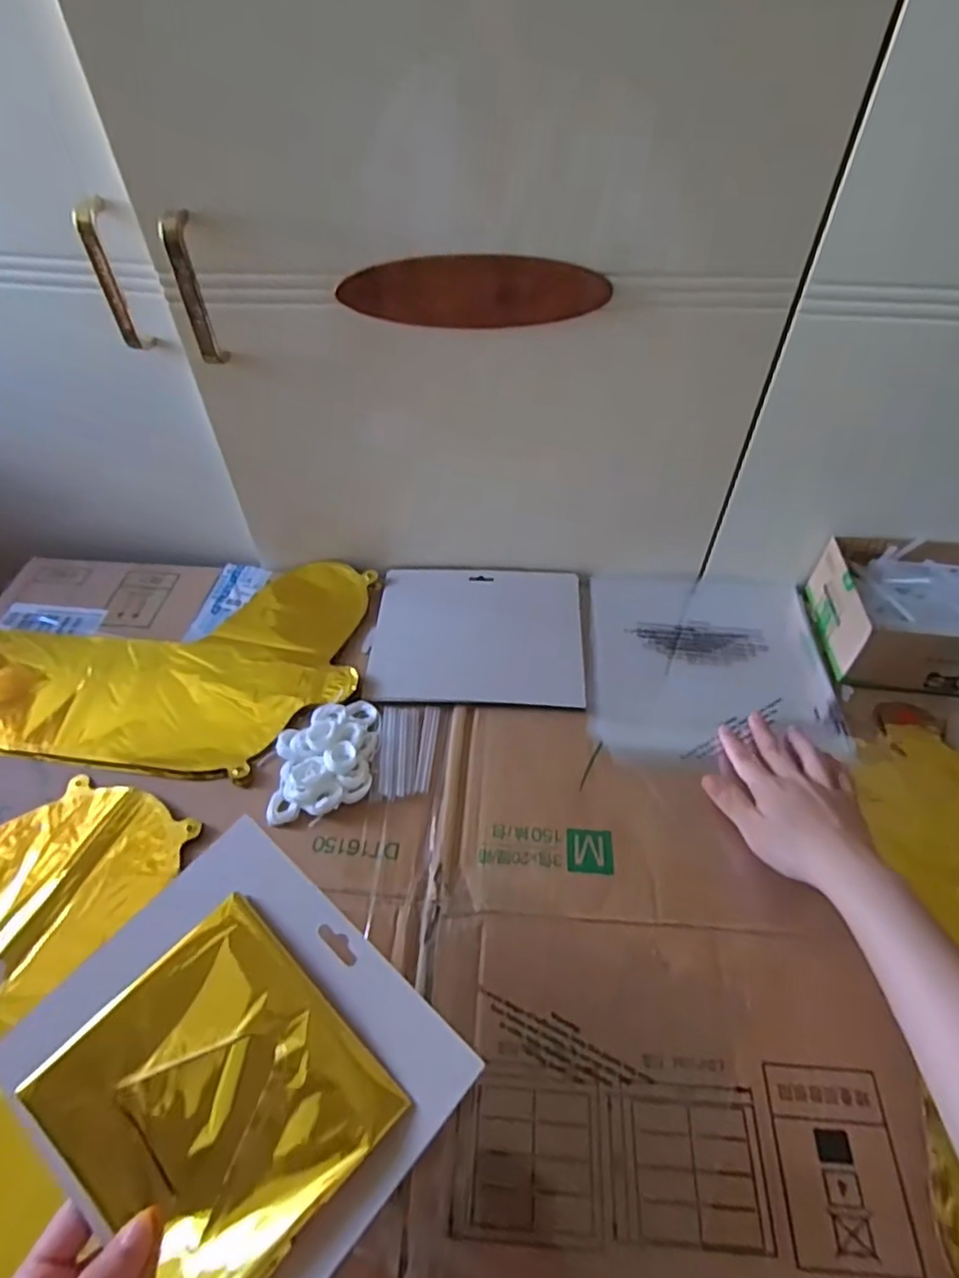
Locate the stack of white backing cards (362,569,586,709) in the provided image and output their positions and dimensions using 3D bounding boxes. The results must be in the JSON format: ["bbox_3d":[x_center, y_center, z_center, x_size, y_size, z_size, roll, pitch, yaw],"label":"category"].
[{"bbox_3d":[-0.001,-0.008,0.604,0.188,0.007,0.160,1,49,1],"label":"stack of white backing cards"}]

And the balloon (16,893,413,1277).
[{"bbox_3d":[-0.127,0.221,0.314,0.140,0.011,0.126,38,67,22],"label":"balloon"}]

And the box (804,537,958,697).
[{"bbox_3d":[0.417,-0.019,0.588,0.193,0.065,0.139,4,50,4],"label":"box"}]

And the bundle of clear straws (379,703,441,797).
[{"bbox_3d":[-0.057,0.089,0.528,0.045,0.005,0.082,-2,49,-1],"label":"bundle of clear straws"}]

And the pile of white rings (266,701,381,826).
[{"bbox_3d":[-0.121,0.092,0.513,0.077,0.017,0.099,-3,50,-2],"label":"pile of white rings"}]

